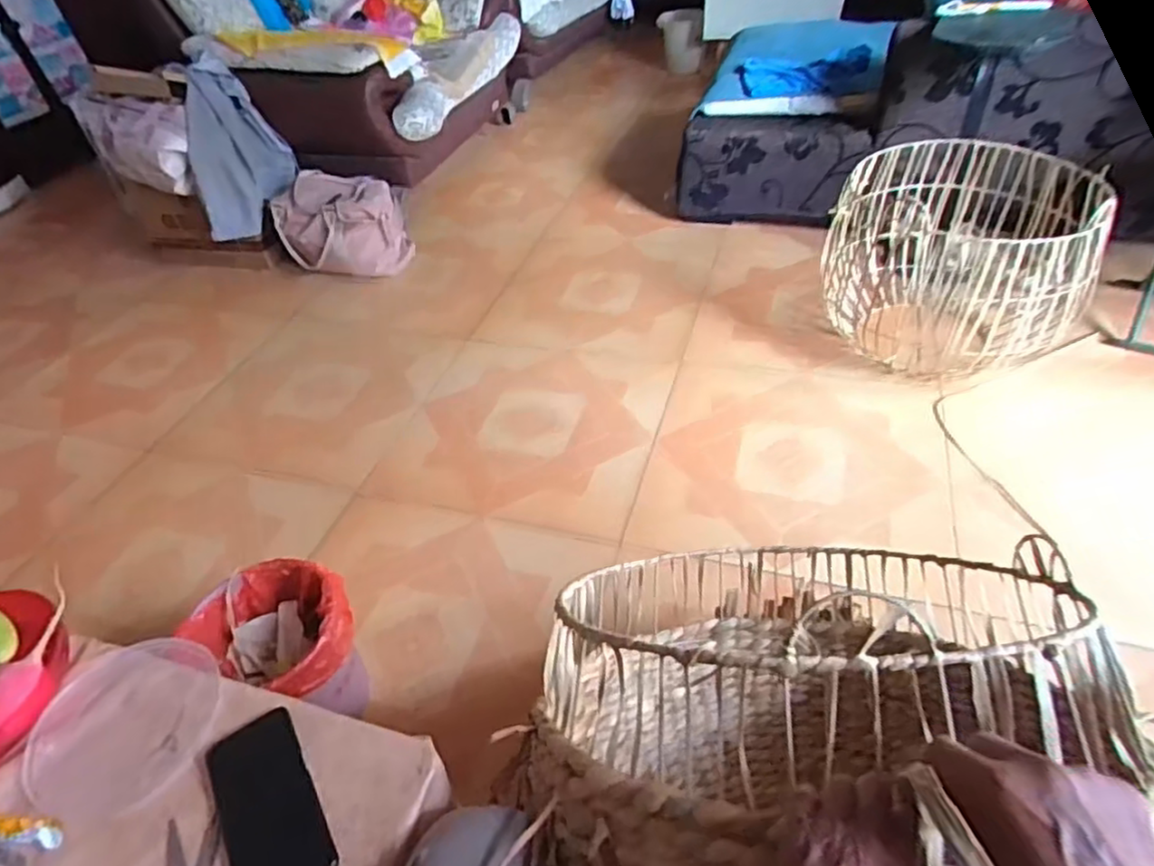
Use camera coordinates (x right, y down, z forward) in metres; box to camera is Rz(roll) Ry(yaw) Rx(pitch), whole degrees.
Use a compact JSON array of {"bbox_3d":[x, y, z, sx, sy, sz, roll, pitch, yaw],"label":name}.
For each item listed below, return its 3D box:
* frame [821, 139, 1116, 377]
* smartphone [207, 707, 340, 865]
[{"bbox_3d":[0.914,-0.445,1.639,0.540,0.344,0.641,15,47,20],"label":"frame"},{"bbox_3d":[-0.268,0.321,0.571,0.077,0.004,0.162,-27,47,-21],"label":"smartphone"}]

